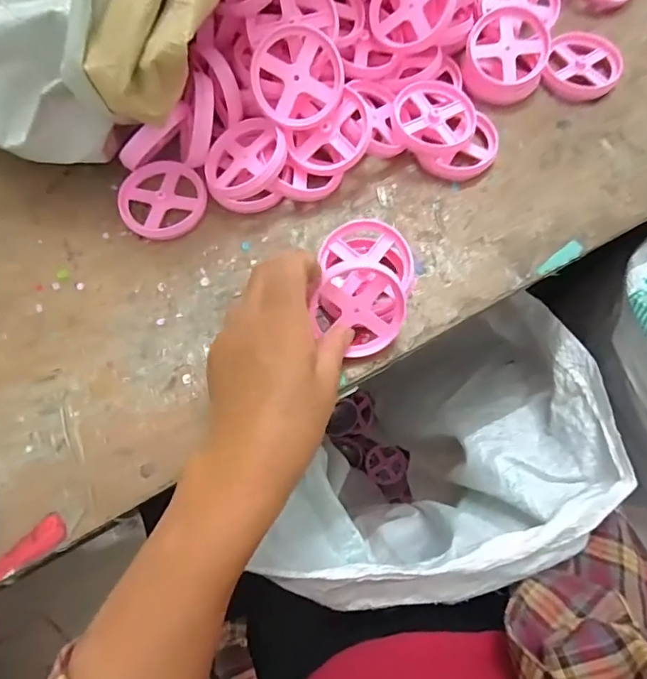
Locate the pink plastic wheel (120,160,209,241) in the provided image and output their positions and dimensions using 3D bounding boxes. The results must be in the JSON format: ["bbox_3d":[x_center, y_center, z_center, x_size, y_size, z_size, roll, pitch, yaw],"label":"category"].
[{"bbox_3d":[-0.122,-0.106,0.356,0.062,0.011,0.063,0,73,0],"label":"pink plastic wheel"}]

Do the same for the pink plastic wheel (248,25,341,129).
[{"bbox_3d":[-0.018,-0.183,0.328,0.062,0.007,0.064,0,107,-1],"label":"pink plastic wheel"}]

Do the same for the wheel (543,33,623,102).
[{"bbox_3d":[0.216,-0.226,0.389,0.058,0.012,0.063,0,73,0],"label":"wheel"}]

